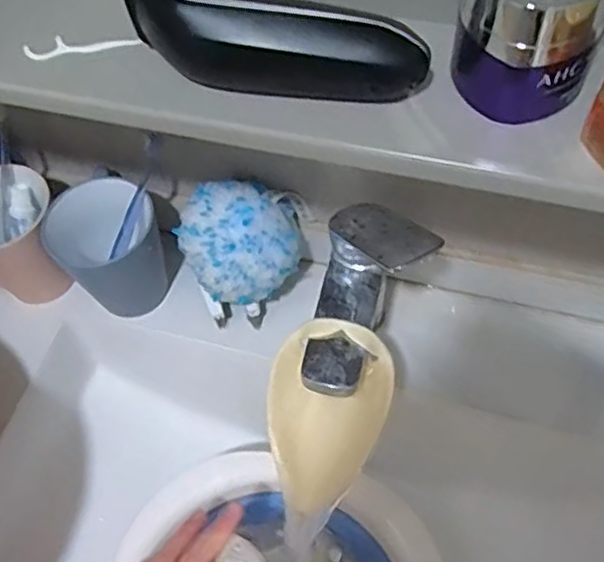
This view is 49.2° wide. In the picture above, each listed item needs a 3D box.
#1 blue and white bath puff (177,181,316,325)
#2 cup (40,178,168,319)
[{"bbox_3d":[-0.044,-0.027,0.548,0.103,0.095,0.078,-11,59,-2],"label":"blue and white bath puff"},{"bbox_3d":[-0.164,-0.024,0.577,0.087,0.101,0.081,-2,59,3],"label":"cup"}]

